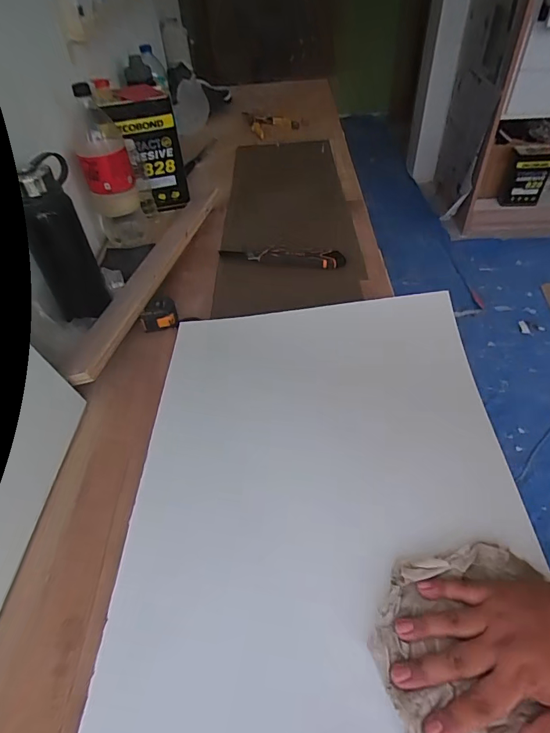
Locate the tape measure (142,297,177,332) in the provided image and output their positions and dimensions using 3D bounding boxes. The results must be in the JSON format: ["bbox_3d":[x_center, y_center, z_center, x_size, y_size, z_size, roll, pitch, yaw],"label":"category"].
[{"bbox_3d":[-0.201,-0.092,0.742,0.058,0.033,0.055,-14,47,-7],"label":"tape measure"}]

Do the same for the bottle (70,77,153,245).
[{"bbox_3d":[-0.335,-0.392,0.879,0.092,0.294,0.087,-12,47,-6],"label":"bottle"}]

